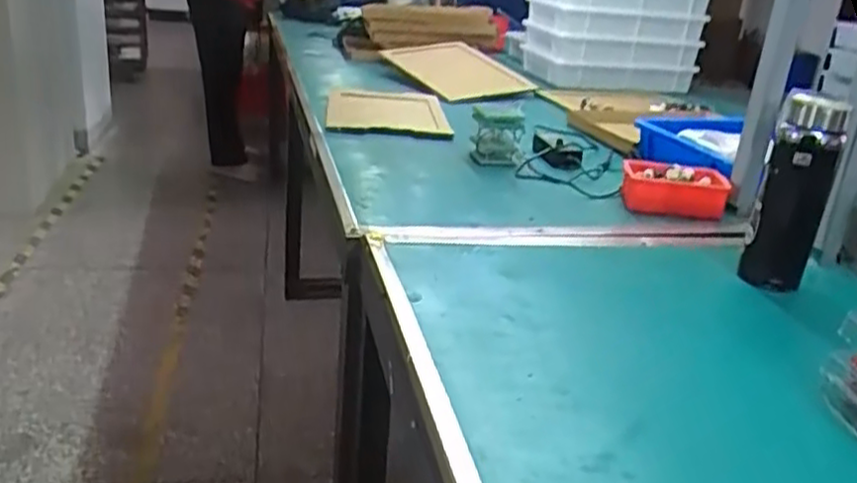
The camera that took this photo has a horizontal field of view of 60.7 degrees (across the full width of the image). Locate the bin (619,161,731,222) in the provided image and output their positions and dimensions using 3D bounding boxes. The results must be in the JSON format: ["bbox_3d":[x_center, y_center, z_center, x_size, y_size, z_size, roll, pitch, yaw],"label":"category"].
[{"bbox_3d":[0.405,-0.082,1.210,0.169,0.069,0.087,11,21,15],"label":"bin"}]

